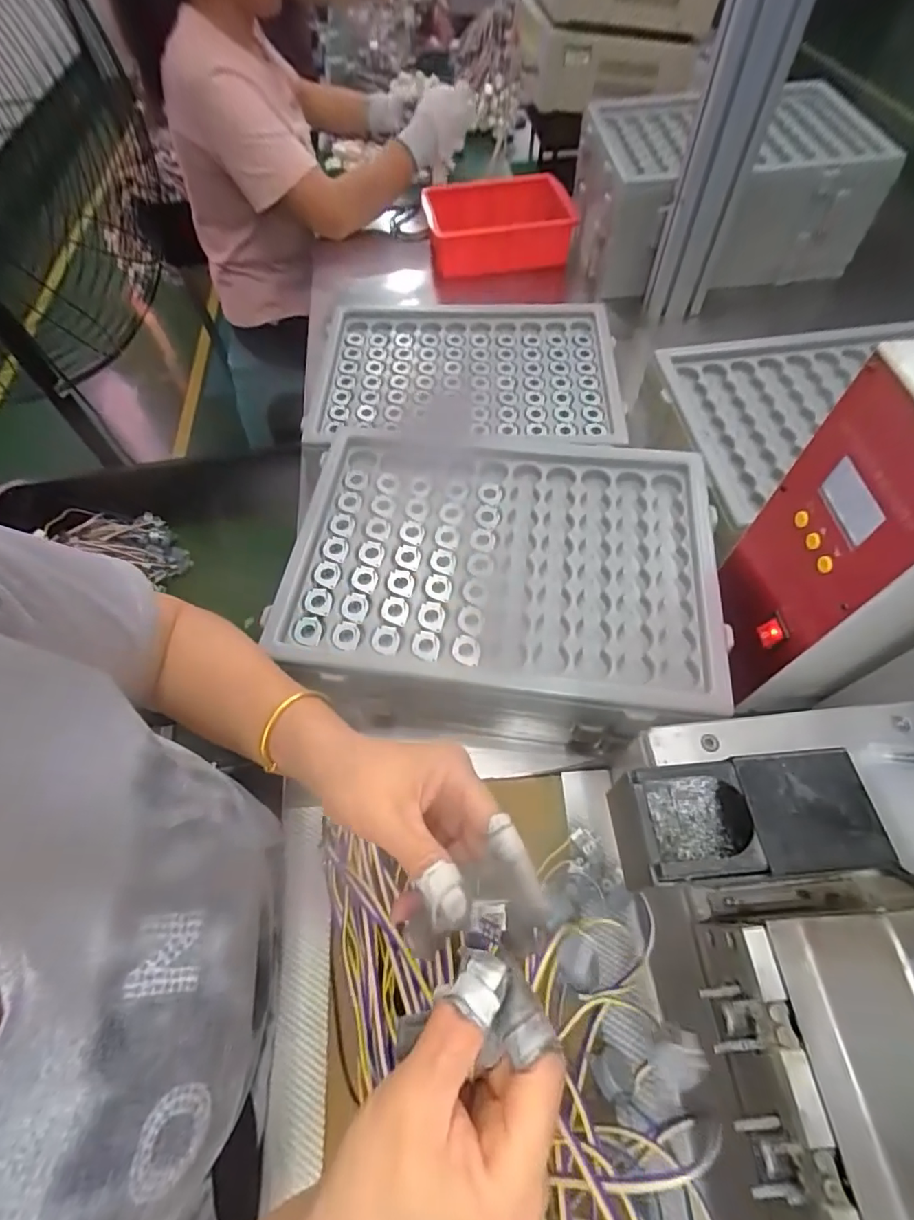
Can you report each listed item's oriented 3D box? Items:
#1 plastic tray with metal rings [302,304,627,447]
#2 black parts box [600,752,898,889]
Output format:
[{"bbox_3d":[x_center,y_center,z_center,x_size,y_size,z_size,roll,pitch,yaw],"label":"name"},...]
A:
[{"bbox_3d":[0.008,-0.318,0.681,0.389,0.023,0.284,1,60,4],"label":"plastic tray with metal rings"},{"bbox_3d":[0.144,0.113,0.271,0.114,0.060,0.060,-4,60,1],"label":"black parts box"}]

